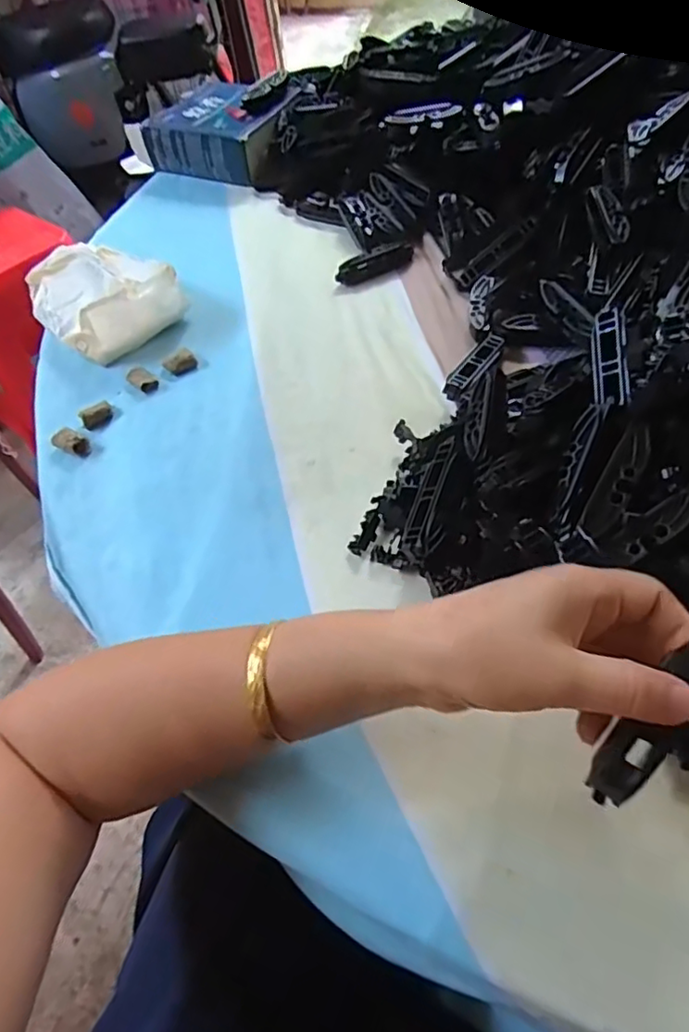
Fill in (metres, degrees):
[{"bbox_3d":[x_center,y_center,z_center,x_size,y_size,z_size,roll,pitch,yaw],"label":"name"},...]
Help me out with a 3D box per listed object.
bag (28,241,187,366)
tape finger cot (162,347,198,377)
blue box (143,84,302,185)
[{"bbox_3d":[-0.217,-0.200,0.536,0.108,0.045,0.148,-34,58,-18],"label":"bag"},{"bbox_3d":[-0.132,-0.124,0.492,0.023,0.009,0.020,-32,57,-17],"label":"tape finger cot"},{"bbox_3d":[-0.136,-0.451,0.709,0.145,0.048,0.144,15,57,16],"label":"blue box"}]

